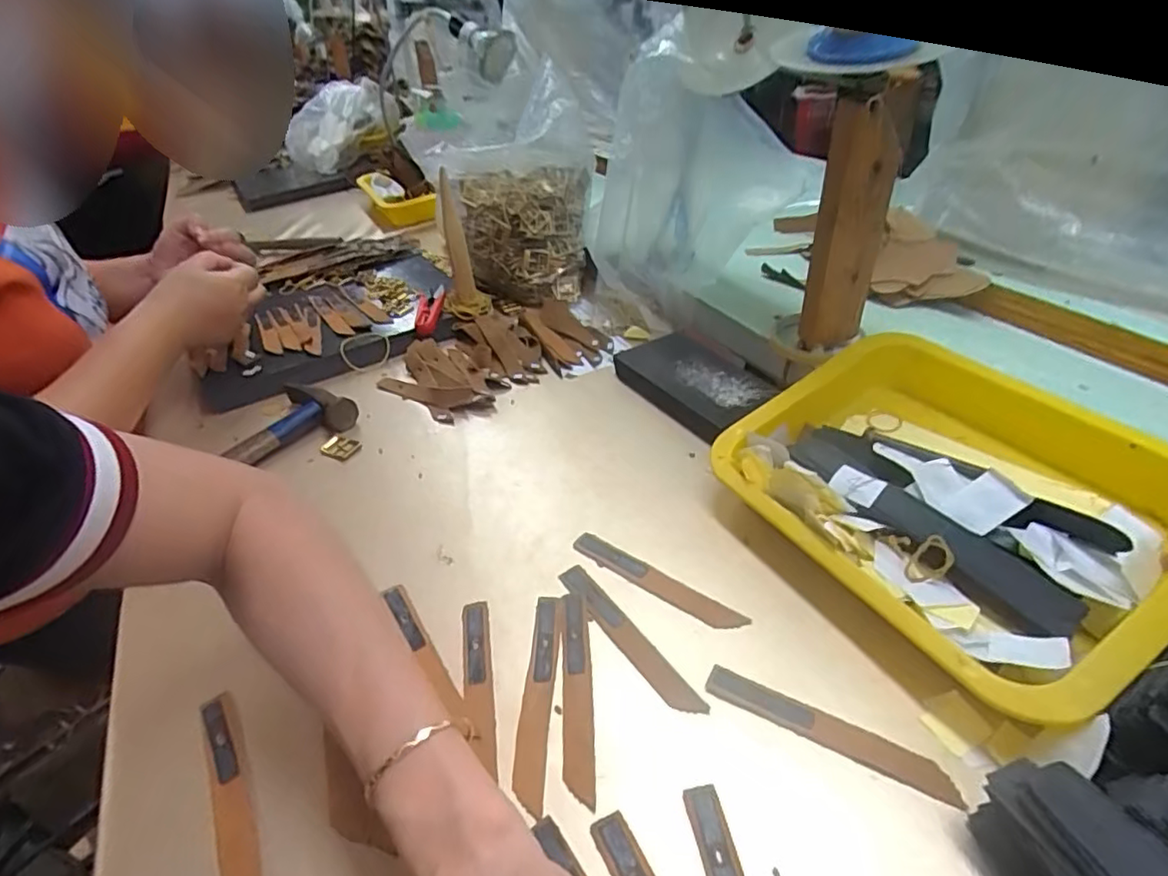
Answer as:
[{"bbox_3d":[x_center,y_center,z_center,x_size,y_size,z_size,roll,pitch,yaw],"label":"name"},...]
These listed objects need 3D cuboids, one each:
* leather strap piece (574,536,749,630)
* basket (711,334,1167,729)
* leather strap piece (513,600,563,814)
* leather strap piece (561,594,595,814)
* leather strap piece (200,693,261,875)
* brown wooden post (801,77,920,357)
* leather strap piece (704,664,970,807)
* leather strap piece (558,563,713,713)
[{"bbox_3d":[0.047,0.095,0.403,0.126,0.005,0.019,22,45,32],"label":"leather strap piece"},{"bbox_3d":[0.237,0.033,0.395,0.208,0.082,0.257,-22,40,-20],"label":"basket"},{"bbox_3d":[-0.026,0.145,0.345,0.018,0.007,0.124,-2,37,6],"label":"leather strap piece"},{"bbox_3d":[-0.004,0.140,0.344,0.017,0.004,0.123,-5,37,1],"label":"leather strap piece"},{"bbox_3d":[-0.185,0.185,0.317,0.018,0.004,0.122,-24,41,-23],"label":"leather strap piece"},{"bbox_3d":[0.217,-0.173,0.495,0.052,0.188,0.054,11,40,21],"label":"brown wooden post"},{"bbox_3d":[0.125,0.151,0.315,0.123,0.004,0.019,16,42,26],"label":"leather strap piece"},{"bbox_3d":[0.025,0.119,0.368,0.018,0.004,0.124,-26,42,-25],"label":"leather strap piece"}]

